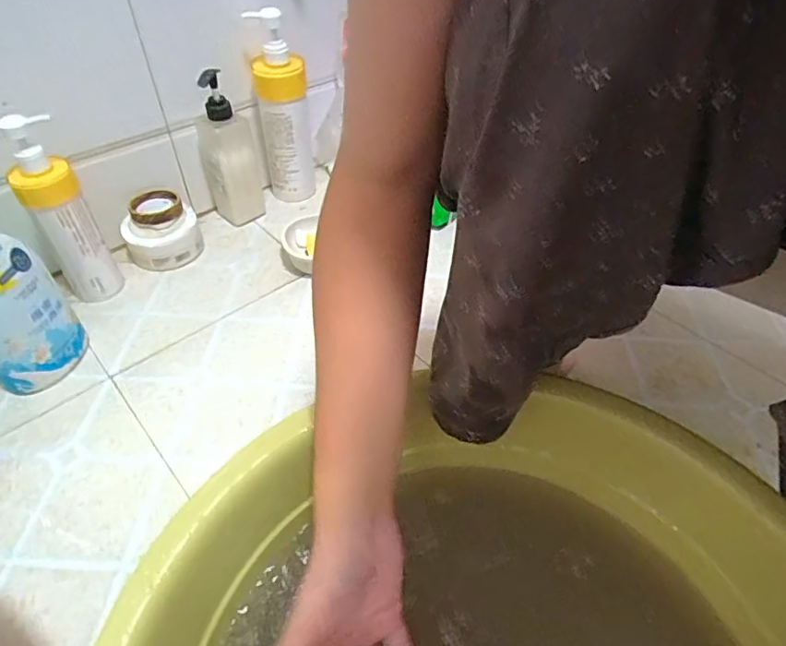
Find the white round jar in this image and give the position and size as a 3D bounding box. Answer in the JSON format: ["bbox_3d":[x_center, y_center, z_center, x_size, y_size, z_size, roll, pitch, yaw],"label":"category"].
[{"bbox_3d":[-0.342,-0.137,0.770,0.100,0.078,0.096,1,45,-1],"label":"white round jar"}]

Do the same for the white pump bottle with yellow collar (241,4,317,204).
[{"bbox_3d":[-0.173,-0.337,0.830,0.078,0.270,0.079,-8,46,-10],"label":"white pump bottle with yellow collar"}]

